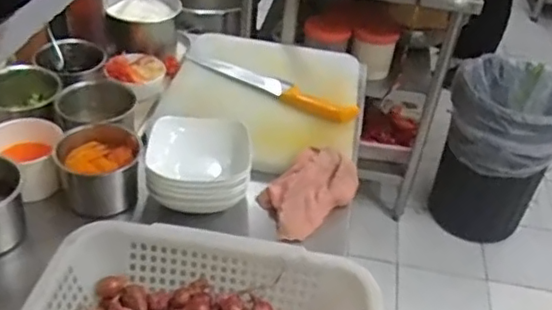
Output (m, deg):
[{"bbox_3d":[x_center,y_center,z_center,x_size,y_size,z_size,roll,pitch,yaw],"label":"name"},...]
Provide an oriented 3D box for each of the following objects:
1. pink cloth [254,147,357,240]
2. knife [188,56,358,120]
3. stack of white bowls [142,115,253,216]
[{"bbox_3d":[0.050,0.048,0.892,0.101,0.055,0.161,35,46,31],"label":"pink cloth"},{"bbox_3d":[-0.017,-0.130,1.068,0.346,0.022,0.045,25,42,21],"label":"knife"},{"bbox_3d":[-0.111,0.014,0.864,0.144,0.079,0.126,-2,39,-11],"label":"stack of white bowls"}]

